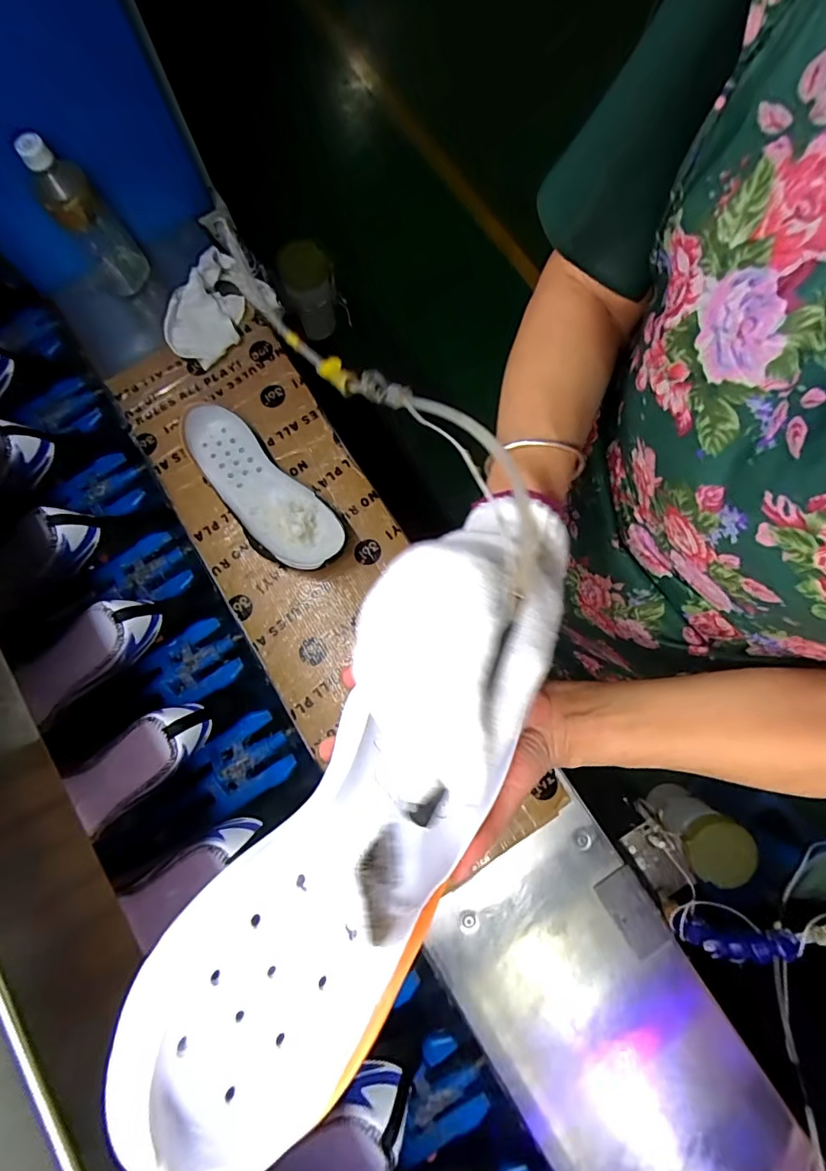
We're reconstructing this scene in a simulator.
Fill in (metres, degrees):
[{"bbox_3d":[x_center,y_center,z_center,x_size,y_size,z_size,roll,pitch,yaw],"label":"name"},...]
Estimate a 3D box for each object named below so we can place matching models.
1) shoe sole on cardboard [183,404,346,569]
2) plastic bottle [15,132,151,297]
[{"bbox_3d":[-0.186,-0.115,0.603,0.254,0.040,0.089,44,82,7],"label":"shoe sole on cardboard"},{"bbox_3d":[-0.387,-0.439,0.582,0.060,0.183,0.052,-30,81,-6],"label":"plastic bottle"}]

